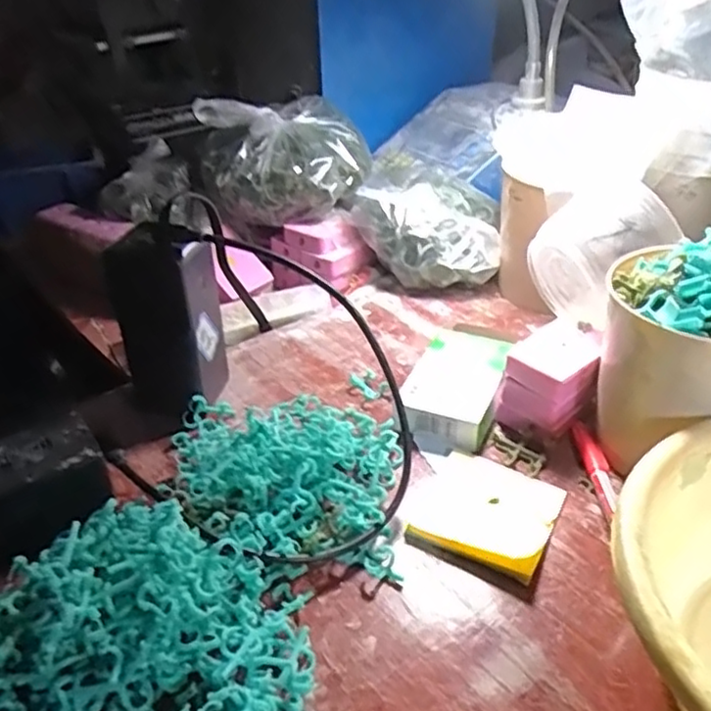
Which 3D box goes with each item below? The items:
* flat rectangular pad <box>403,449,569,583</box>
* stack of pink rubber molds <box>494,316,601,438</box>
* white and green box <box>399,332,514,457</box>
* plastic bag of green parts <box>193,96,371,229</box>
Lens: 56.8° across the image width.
[{"bbox_3d":[0.076,0.090,0.397,0.083,0.006,0.079,16,38,25],"label":"flat rectangular pad"},{"bbox_3d":[0.137,0.019,0.452,0.066,0.057,0.050,-29,42,-34],"label":"stack of pink rubber molds"},{"bbox_3d":[0.073,0.024,0.473,0.060,0.029,0.109,11,36,18],"label":"white and green box"},{"bbox_3d":[-0.067,-0.188,0.633,0.160,0.101,0.103,-8,34,-9],"label":"plastic bag of green parts"}]

